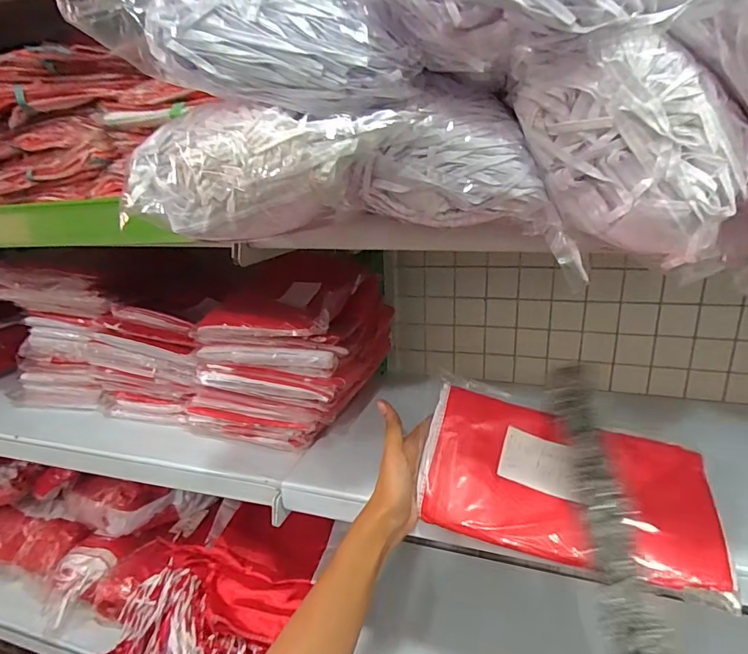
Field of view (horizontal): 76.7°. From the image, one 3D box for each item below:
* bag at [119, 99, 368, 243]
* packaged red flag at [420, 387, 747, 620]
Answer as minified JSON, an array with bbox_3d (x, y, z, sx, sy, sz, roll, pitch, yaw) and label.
[{"bbox_3d":[-0.083,-0.095,0.299,0.160,0.073,0.056,1,19,11],"label":"bag"},{"bbox_3d":[0.182,0.149,0.454,0.262,0.031,0.139,11,59,15],"label":"packaged red flag"}]

